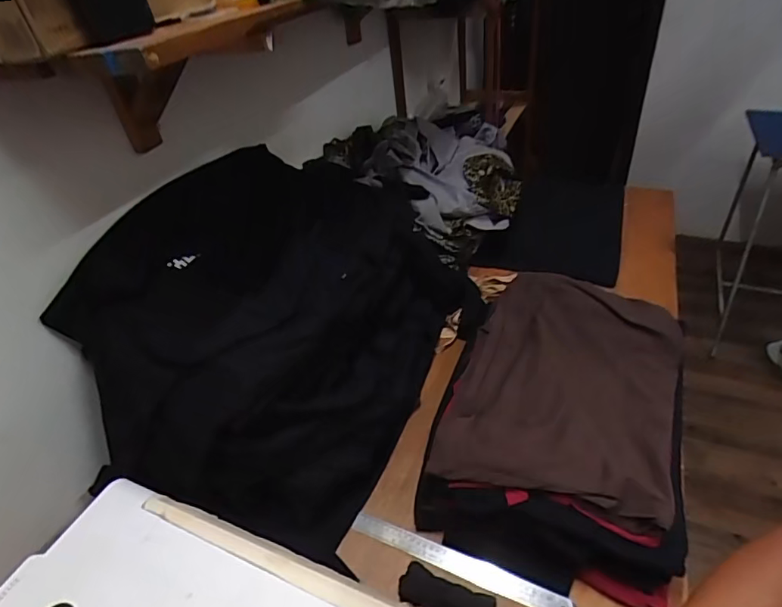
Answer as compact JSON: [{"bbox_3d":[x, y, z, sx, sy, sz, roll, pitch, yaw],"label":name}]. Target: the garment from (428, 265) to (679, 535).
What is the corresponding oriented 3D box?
[{"bbox_3d":[0.288,0.128,0.805,0.325,0.072,0.485,13,41,23],"label":"garment"}]

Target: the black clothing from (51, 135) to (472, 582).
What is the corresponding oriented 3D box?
[{"bbox_3d":[-0.158,-0.009,0.855,0.493,0.371,0.652,6,39,16],"label":"black clothing"}]

